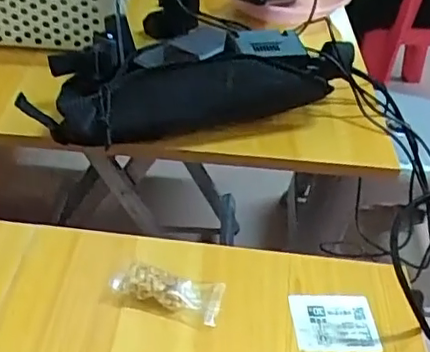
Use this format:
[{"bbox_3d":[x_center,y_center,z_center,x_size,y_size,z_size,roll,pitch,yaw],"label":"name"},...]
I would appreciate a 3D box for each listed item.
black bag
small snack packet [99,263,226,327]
[{"bbox_3d":[-0.012,-0.088,0.600,0.345,0.076,0.078,-10,41,-21],"label":"black bag"},{"bbox_3d":[-0.036,0.081,0.425,0.082,0.017,0.031,11,38,4],"label":"small snack packet"}]

